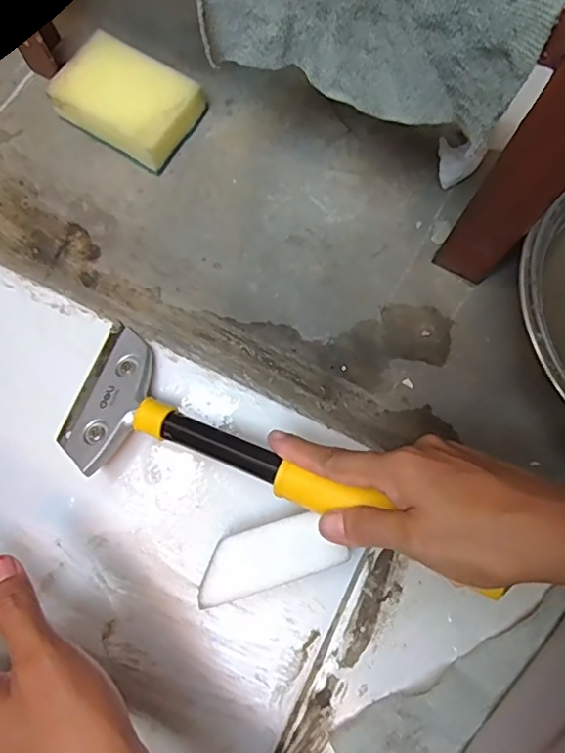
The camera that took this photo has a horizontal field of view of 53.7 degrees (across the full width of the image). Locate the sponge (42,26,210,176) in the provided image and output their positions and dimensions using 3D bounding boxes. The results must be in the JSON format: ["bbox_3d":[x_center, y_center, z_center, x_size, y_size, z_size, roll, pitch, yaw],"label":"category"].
[{"bbox_3d":[-0.122,-0.215,0.440,0.105,0.035,0.073,31,78,8],"label":"sponge"}]

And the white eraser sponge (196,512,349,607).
[{"bbox_3d":[-0.008,0.112,0.352,0.088,0.034,0.035,-16,76,-4],"label":"white eraser sponge"}]

